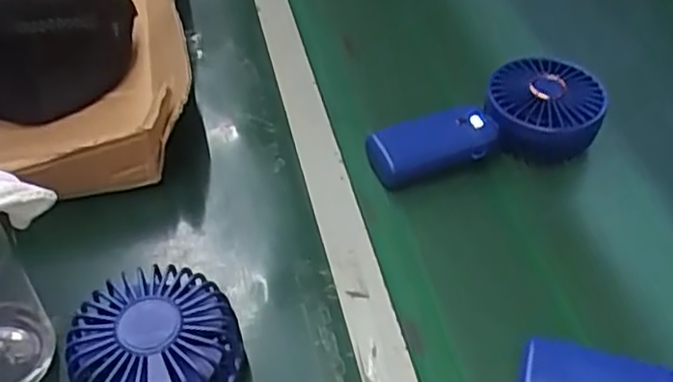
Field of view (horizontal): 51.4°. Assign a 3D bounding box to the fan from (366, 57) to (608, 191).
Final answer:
[{"bbox_3d":[0.111,-0.055,0.541,0.193,0.040,0.081,-13,45,-13],"label":"fan"}]

